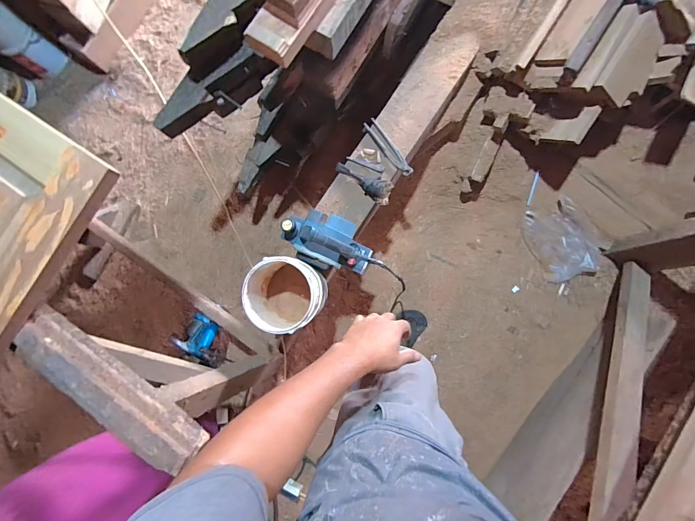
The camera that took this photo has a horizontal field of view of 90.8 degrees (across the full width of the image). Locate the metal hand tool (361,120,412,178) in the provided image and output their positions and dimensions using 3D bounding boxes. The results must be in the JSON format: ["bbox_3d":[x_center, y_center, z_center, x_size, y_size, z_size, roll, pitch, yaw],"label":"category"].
[{"bbox_3d":[0.125,-0.343,1.045,0.046,0.017,0.214,-37,81,3],"label":"metal hand tool"}]

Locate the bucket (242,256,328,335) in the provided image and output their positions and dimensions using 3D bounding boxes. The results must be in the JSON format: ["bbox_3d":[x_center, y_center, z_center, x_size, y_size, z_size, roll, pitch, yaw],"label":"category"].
[{"bbox_3d":[-0.163,0.094,0.941,0.192,0.175,0.190,6,85,9],"label":"bucket"}]

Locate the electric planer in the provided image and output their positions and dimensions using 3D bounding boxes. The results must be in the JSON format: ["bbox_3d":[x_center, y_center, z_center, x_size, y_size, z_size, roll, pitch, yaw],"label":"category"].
[{"bbox_3d":[-0.065,-0.058,0.971,0.268,0.130,0.154,14,87,9],"label":"electric planer"}]

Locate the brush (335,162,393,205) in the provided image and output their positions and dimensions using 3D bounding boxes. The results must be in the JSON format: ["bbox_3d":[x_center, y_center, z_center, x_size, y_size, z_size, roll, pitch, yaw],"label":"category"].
[{"bbox_3d":[0.051,-0.245,1.055,0.199,0.046,0.075,35,90,23],"label":"brush"}]

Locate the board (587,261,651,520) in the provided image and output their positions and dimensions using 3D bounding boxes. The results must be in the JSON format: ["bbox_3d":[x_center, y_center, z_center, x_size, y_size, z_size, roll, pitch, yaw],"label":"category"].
[{"bbox_3d":[0.679,0.274,0.835,0.061,0.084,0.835,37,54,10],"label":"board"}]

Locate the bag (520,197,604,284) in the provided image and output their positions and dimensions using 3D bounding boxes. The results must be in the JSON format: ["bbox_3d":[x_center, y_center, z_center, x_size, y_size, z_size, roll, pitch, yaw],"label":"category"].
[{"bbox_3d":[0.750,-0.069,1.208,0.190,0.014,0.261,-30,80,29],"label":"bag"}]

